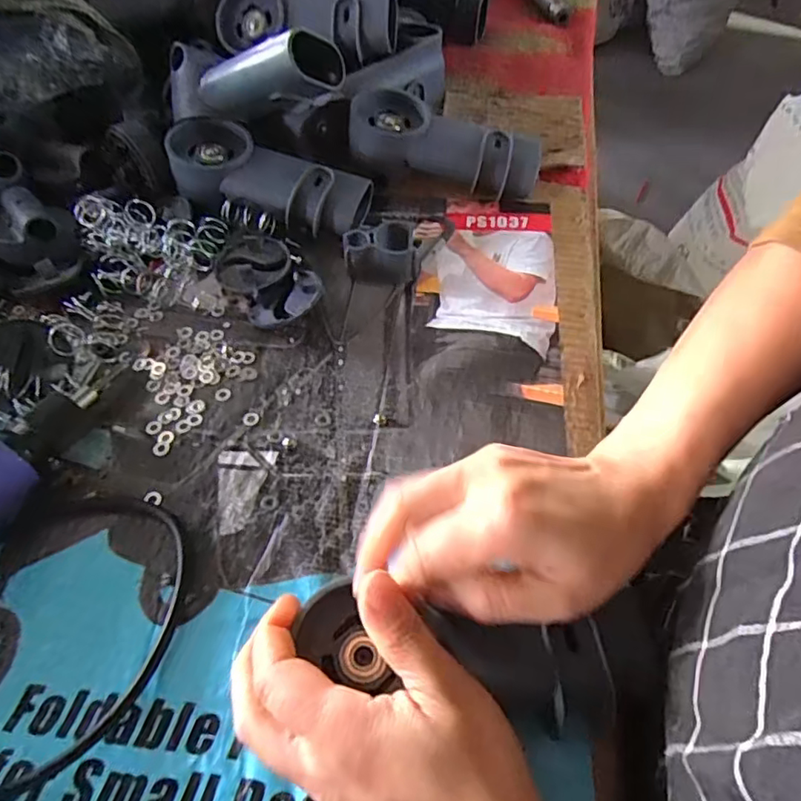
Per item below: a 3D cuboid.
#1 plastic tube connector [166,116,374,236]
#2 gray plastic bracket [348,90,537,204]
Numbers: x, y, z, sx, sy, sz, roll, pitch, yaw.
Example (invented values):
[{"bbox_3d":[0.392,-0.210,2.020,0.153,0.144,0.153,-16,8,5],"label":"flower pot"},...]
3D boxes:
[{"bbox_3d":[-0.105,-0.174,0.468,0.160,0.063,0.060,15,57,12],"label":"plastic tube connector"},{"bbox_3d":[0.037,-0.215,0.489,0.164,0.043,0.057,17,57,-2],"label":"gray plastic bracket"}]

